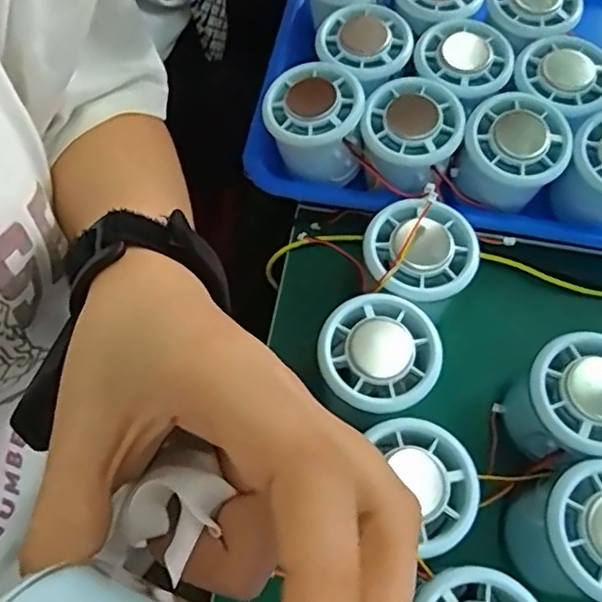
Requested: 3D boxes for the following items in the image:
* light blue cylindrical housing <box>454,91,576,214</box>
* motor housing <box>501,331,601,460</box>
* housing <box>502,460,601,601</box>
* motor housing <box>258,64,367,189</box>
[{"bbox_3d":[0.119,-0.083,0.348,0.054,0.043,0.051,0,66,-1],"label":"light blue cylindrical housing"},{"bbox_3d":[0.133,0.051,0.300,0.054,0.058,0.054,0,66,-1],"label":"motor housing"},{"bbox_3d":[0.132,0.104,0.276,0.055,0.062,0.053,0,66,-1],"label":"housing"},{"bbox_3d":[0.007,-0.103,0.358,0.054,0.038,0.054,0,66,-1],"label":"motor housing"}]

